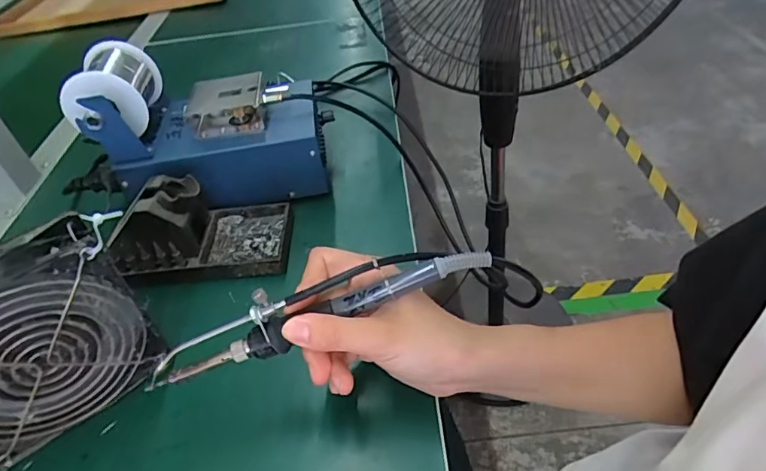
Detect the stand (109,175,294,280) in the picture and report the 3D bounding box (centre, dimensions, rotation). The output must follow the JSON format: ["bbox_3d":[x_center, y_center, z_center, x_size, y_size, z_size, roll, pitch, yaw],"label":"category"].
[{"bbox_3d":[-0.151,-0.014,0.419,0.139,0.065,0.078,-6,41,1],"label":"stand"}]

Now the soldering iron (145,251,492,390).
[{"bbox_3d":[-0.041,0.040,0.290,0.207,0.034,0.022,-20,42,1],"label":"soldering iron"}]

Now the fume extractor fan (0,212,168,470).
[{"bbox_3d":[-0.209,0.065,0.307,0.122,0.118,0.043,-33,48,-27],"label":"fume extractor fan"}]

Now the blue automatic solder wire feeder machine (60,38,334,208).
[{"bbox_3d":[-0.158,-0.103,0.470,0.201,0.126,0.116,-8,41,-2],"label":"blue automatic solder wire feeder machine"}]

